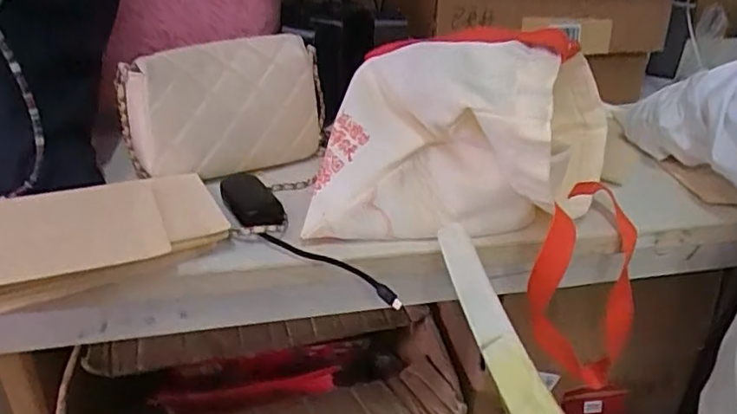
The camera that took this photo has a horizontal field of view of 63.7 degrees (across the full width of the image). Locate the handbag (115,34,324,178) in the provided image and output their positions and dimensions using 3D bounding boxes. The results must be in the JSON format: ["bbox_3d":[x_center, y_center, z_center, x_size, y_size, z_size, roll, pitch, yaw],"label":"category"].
[{"bbox_3d":[-0.148,-0.106,0.633,0.205,0.120,0.077,-22,38,-36],"label":"handbag"}]

